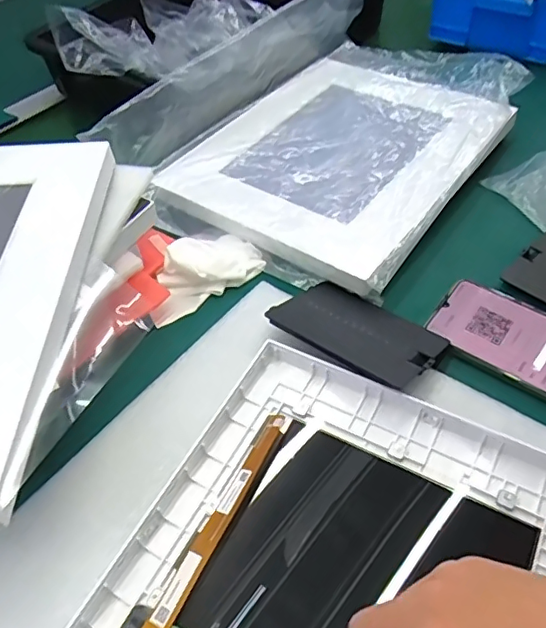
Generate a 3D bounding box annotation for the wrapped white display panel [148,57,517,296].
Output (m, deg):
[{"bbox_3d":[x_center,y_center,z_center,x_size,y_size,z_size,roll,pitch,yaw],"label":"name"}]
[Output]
[{"bbox_3d":[0.066,-0.175,0.565,0.261,0.023,0.295,28,57,26],"label":"wrapped white display panel"}]

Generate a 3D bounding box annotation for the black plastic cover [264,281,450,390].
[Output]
[{"bbox_3d":[0.063,0.011,0.432,0.120,0.009,0.082,28,38,29],"label":"black plastic cover"}]

